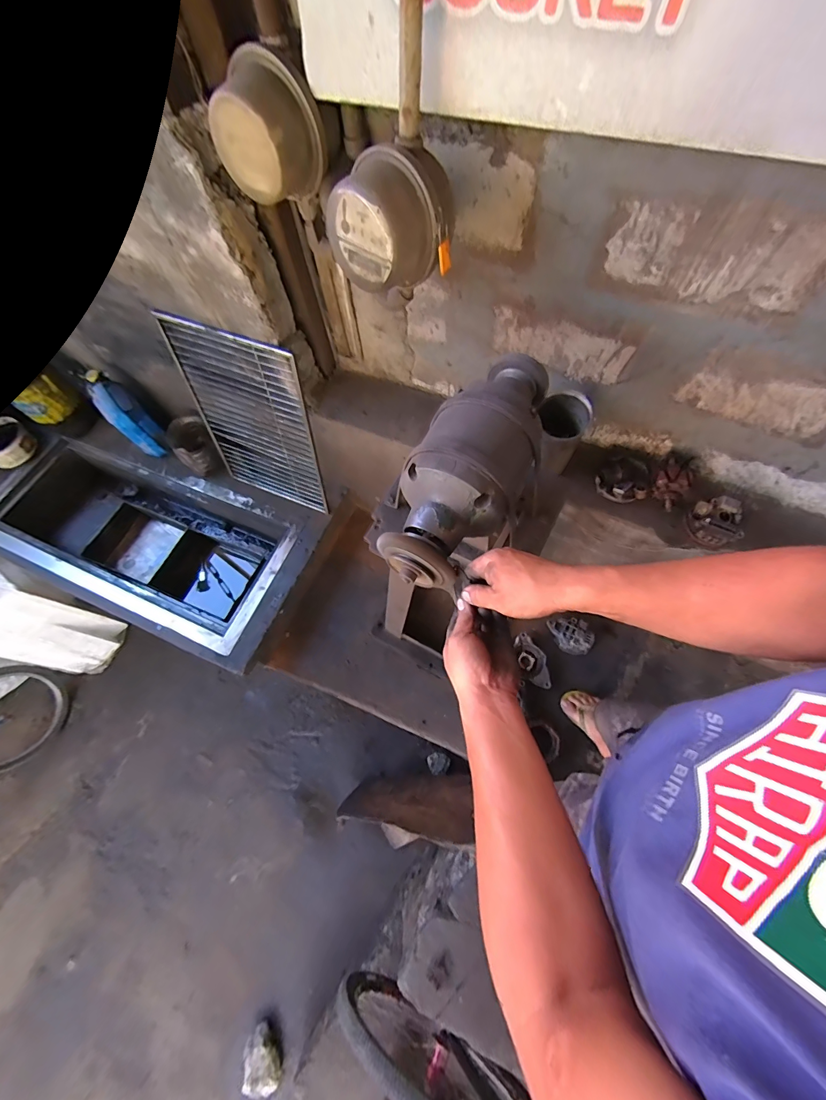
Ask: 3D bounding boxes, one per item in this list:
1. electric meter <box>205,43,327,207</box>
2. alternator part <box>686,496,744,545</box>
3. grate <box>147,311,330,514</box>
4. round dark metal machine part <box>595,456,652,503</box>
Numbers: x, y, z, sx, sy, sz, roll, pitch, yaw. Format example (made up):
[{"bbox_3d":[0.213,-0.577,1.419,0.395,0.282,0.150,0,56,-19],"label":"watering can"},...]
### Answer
[{"bbox_3d":[-0.226,-0.644,0.607,0.144,0.145,0.102,31,71,14],"label":"electric meter"},{"bbox_3d":[0.698,-0.068,0.910,0.110,0.068,0.094,37,73,16],"label":"alternator part"},{"bbox_3d":[-0.498,-0.383,1.254,0.422,0.634,0.021,19,59,10],"label":"grate"},{"bbox_3d":[0.538,-0.185,1.008,0.117,0.041,0.117,-1,67,2],"label":"round dark metal machine part"}]

